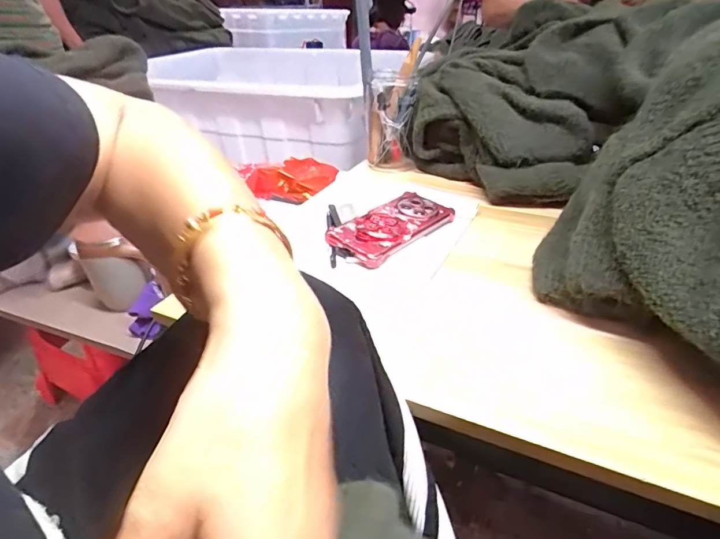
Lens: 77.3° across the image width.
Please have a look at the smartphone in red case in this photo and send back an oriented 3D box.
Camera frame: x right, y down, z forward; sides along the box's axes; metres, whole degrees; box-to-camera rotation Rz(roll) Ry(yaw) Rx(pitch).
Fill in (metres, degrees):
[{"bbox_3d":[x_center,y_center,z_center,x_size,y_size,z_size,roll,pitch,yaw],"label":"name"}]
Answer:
[{"bbox_3d":[0.038,-0.054,0.542,0.162,0.015,0.078,-29,41,-35],"label":"smartphone in red case"}]

